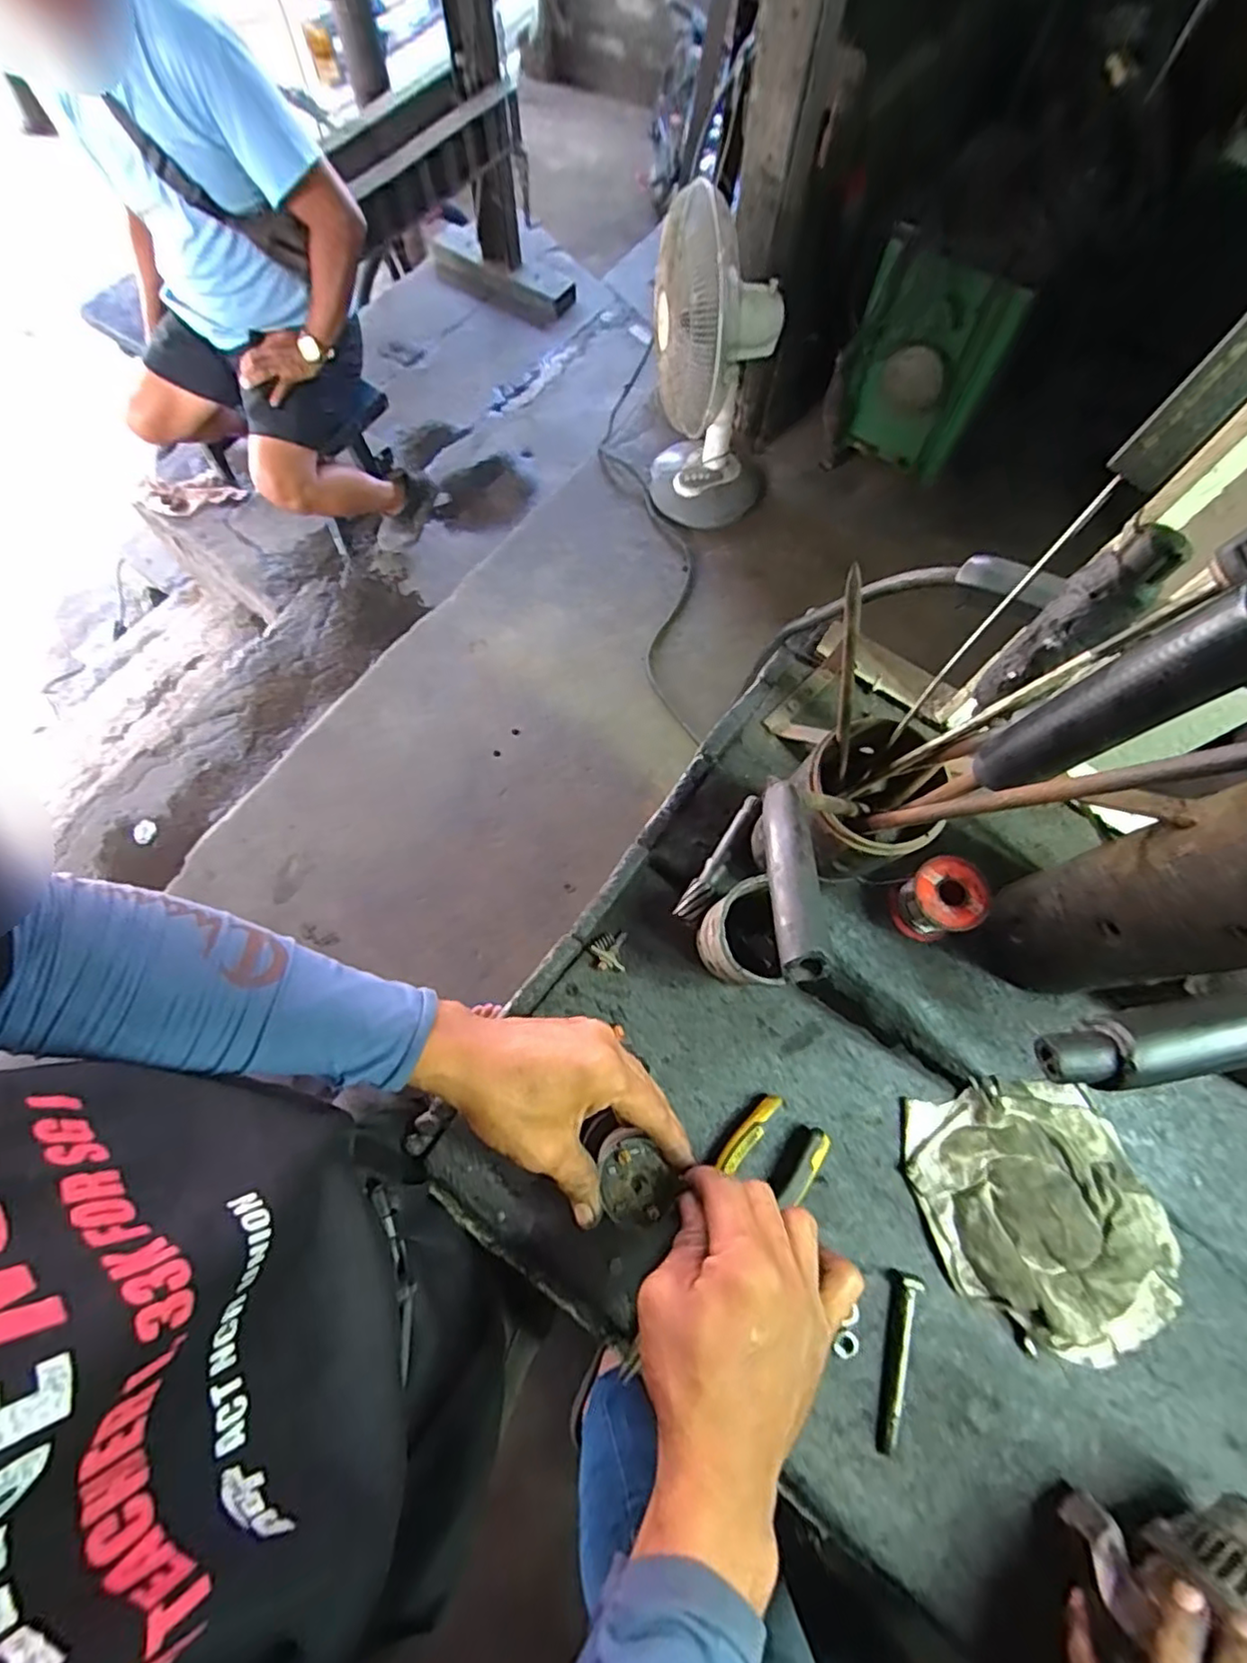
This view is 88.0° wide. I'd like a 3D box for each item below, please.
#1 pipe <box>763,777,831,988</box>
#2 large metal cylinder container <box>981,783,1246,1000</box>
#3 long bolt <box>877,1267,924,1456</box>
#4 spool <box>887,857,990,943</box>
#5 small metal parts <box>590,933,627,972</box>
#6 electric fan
[{"bbox_3d":[0.061,0.014,0.239,0.017,0.013,0.081,3,52,0],"label":"pipe"},{"bbox_3d":[0.328,0.046,0.393,0.099,0.218,0.084,-8,71,-4],"label":"large metal cylinder container"},{"bbox_3d":[0.178,0.344,0.420,0.016,0.015,0.099,14,71,4],"label":"long bolt"},{"bbox_3d":[0.235,0.052,0.484,0.045,0.058,0.051,-32,74,-11],"label":"spool"},{"bbox_3d":[-0.012,0.092,0.495,0.026,0.010,0.029,4,70,1],"label":"small metal parts"},{"bbox_3d":[0.218,-1.041,1.451,0.296,0.597,0.305,2,70,0],"label":"electric fan"}]

